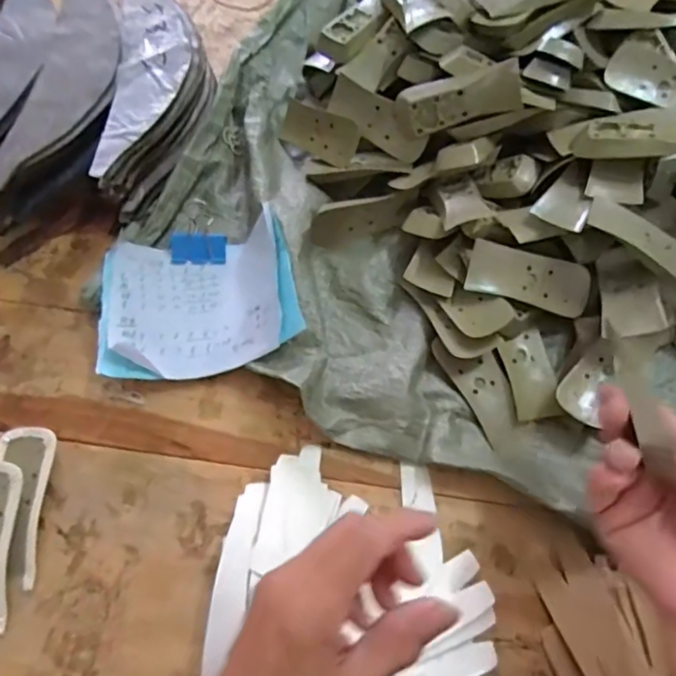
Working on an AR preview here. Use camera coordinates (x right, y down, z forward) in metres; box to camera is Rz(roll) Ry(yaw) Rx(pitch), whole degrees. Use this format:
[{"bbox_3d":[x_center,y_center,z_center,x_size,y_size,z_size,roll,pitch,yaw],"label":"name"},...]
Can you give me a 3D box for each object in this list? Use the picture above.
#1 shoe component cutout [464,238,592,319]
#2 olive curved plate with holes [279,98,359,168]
[{"bbox_3d":[0.164,-0.050,0.455,0.106,0.005,0.044,14,96,-8],"label":"shoe component cutout"},{"bbox_3d":[-0.021,-0.208,0.540,0.008,0.042,0.104,-8,35,-47],"label":"olive curved plate with holes"}]

